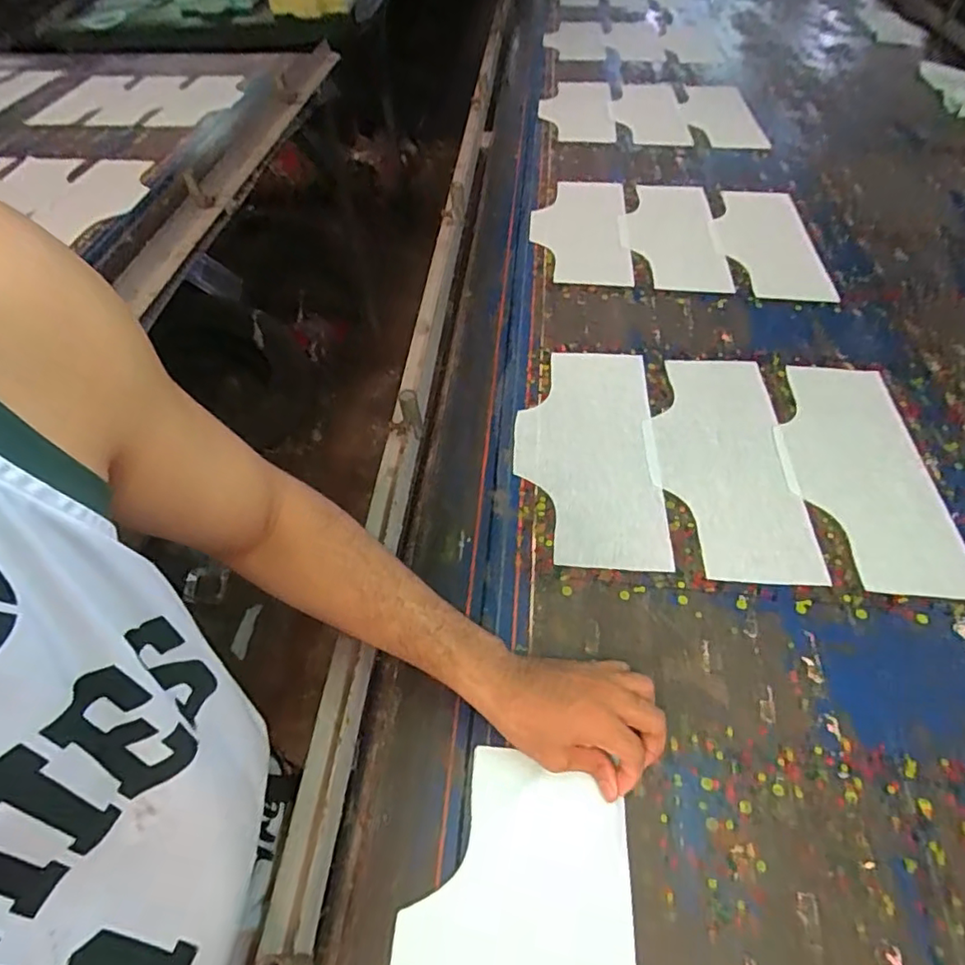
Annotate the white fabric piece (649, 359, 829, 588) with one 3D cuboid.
[{"bbox_3d":[0.279,-0.036,0.666,0.157,0.009,0.328,3,49,5],"label":"white fabric piece"}]

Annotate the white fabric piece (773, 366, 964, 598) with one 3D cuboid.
[{"bbox_3d":[0.439,-0.027,0.663,0.162,0.007,0.332,4,54,6],"label":"white fabric piece"}]

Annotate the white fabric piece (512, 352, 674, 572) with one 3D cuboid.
[{"bbox_3d":[0.123,-0.047,0.673,0.165,0.008,0.321,2,53,5],"label":"white fabric piece"}]

